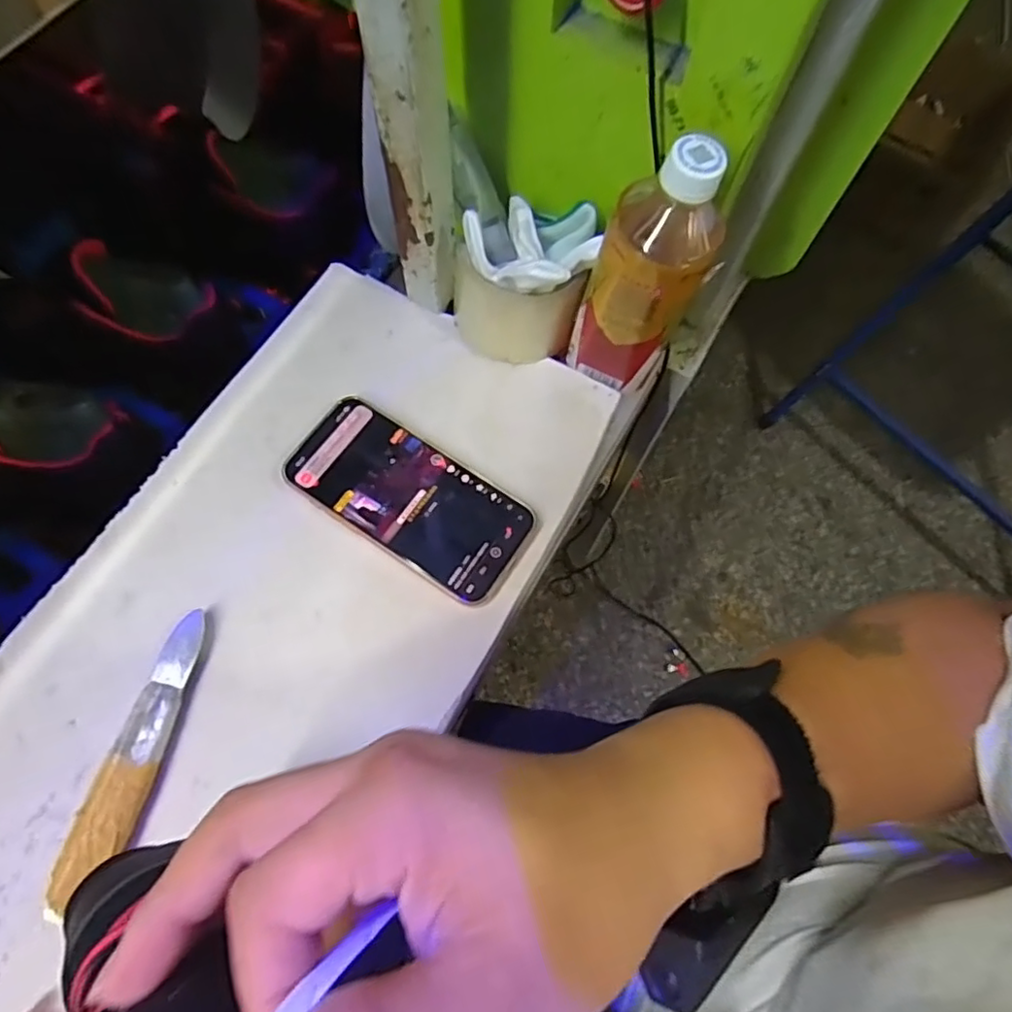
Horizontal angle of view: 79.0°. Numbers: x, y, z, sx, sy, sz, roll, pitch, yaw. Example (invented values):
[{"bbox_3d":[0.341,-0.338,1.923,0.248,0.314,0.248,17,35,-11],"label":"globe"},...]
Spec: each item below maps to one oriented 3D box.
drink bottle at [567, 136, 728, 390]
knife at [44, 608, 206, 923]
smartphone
[{"bbox_3d":[0.089,-0.145,0.390,0.065,0.172,0.056,26,71,8],"label":"drink bottle"},{"bbox_3d":[-0.210,0.142,0.354,0.028,0.023,0.161,15,70,4],"label":"knife"},{"bbox_3d":[-0.066,-0.005,0.417,0.164,0.014,0.077,32,72,10],"label":"smartphone"}]

